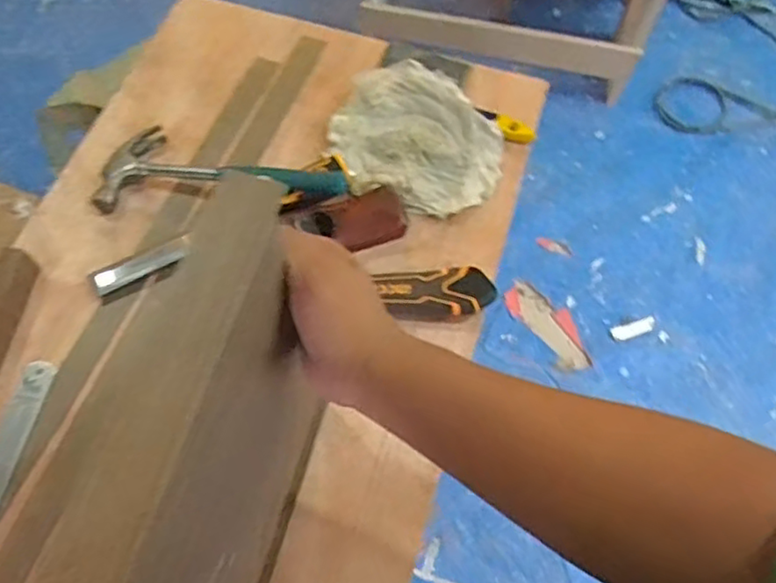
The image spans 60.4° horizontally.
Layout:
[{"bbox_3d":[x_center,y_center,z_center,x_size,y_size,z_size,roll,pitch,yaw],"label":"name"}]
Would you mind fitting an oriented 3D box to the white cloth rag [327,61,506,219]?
[{"bbox_3d":[0.033,-0.160,0.698,0.174,0.034,0.156,23,63,9],"label":"white cloth rag"}]

